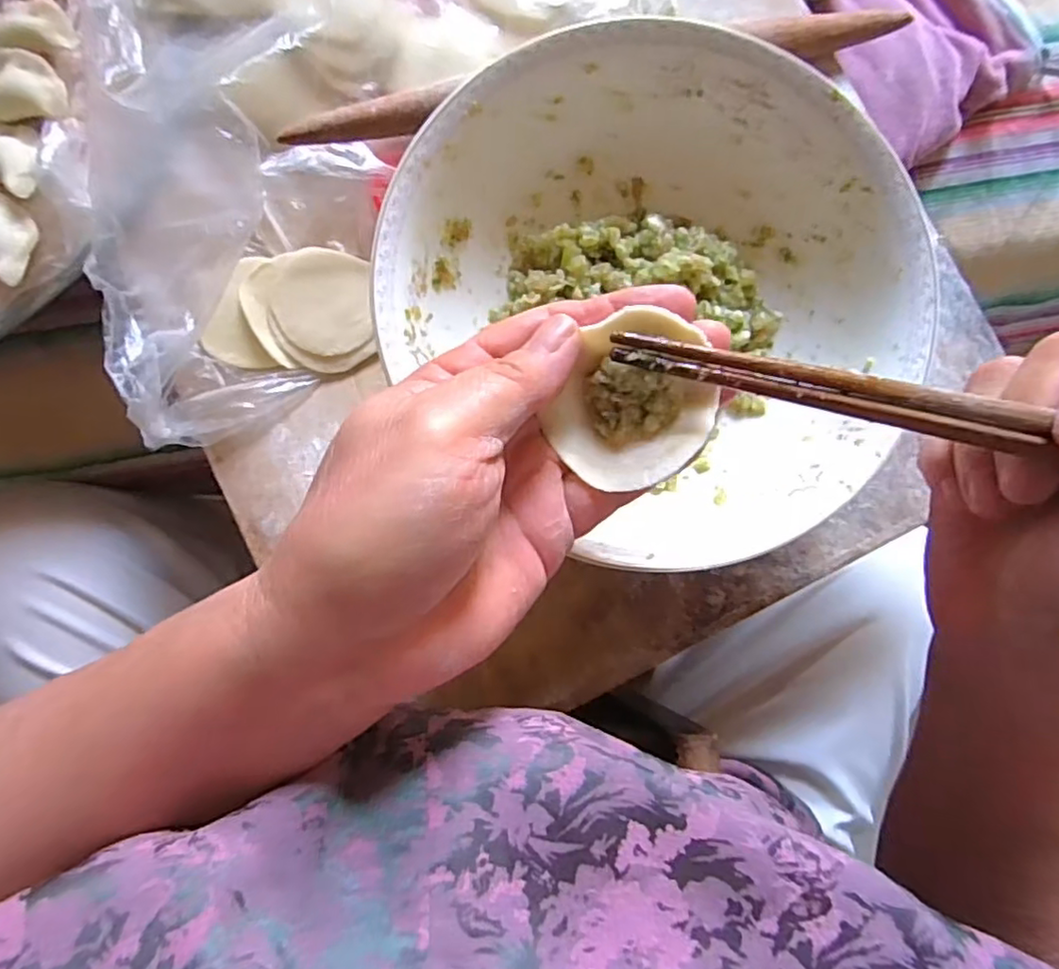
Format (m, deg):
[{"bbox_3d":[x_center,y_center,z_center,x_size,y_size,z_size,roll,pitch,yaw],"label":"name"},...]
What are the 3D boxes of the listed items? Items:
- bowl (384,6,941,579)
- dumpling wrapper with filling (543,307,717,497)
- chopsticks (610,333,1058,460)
[{"bbox_3d":[0.056,-0.086,0.274,0.211,0.075,0.204,0,88,-3],"label":"bowl"},{"bbox_3d":[0.033,-0.024,0.192,0.045,0.022,0.049,24,87,-2],"label":"dumpling wrapper with filling"},{"bbox_3d":[0.138,-0.015,0.174,0.231,0.008,0.013,13,88,5],"label":"chopsticks"}]

